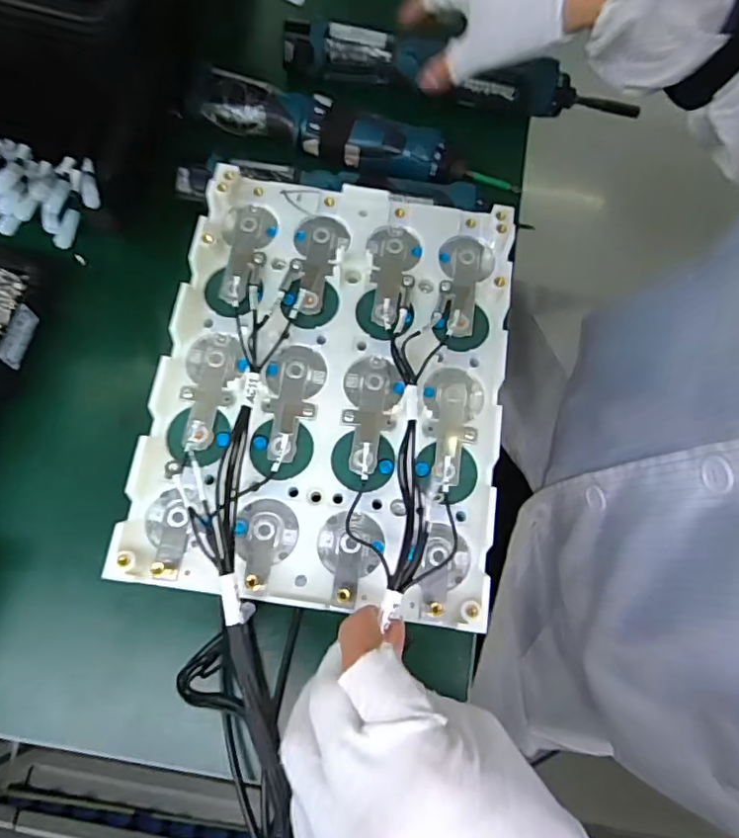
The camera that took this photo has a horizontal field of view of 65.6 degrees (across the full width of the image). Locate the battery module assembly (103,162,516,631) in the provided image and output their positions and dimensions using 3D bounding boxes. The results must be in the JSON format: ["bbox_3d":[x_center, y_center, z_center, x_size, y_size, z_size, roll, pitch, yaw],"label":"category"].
[{"bbox_3d":[-0.017,-0.027,0.295,0.172,0.030,0.230,8,72,0],"label":"battery module assembly"}]

